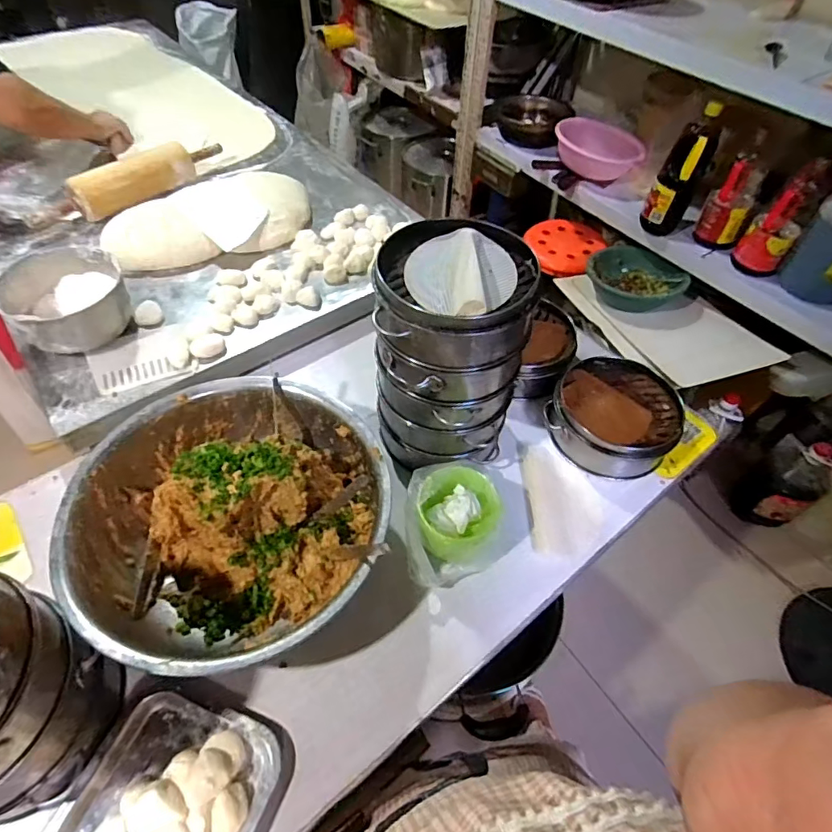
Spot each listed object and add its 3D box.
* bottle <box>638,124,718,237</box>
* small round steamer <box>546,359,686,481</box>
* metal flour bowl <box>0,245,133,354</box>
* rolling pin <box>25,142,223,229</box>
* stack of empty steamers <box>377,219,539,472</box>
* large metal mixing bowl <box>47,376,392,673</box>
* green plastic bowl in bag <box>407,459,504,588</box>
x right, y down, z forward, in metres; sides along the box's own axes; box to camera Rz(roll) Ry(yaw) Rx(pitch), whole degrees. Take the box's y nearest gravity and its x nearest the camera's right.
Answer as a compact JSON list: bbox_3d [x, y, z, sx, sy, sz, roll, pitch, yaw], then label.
[{"bbox_3d":[0.703,-0.625,1.357,0.109,0.288,0.134,26,56,16],"label":"bottle"},{"bbox_3d":[0.315,-0.002,0.799,0.195,0.073,0.183,1,53,-2],"label":"small round steamer"},{"bbox_3d":[-0.559,-0.186,0.808,0.173,0.092,0.147,-35,61,-25],"label":"metal flour bowl"},{"bbox_3d":[-0.580,-0.491,1.023,0.076,0.087,0.403,37,60,23],"label":"rolling pin"},{"bbox_3d":[0.043,-0.080,0.677,0.179,0.295,0.185,1,53,-2],"label":"stack of empty steamers"},{"bbox_3d":[-0.224,0.129,0.642,0.369,0.114,0.354,1,53,-2],"label":"large metal mixing bowl"},{"bbox_3d":[0.052,0.139,0.679,0.133,0.098,0.156,-3,53,-5],"label":"green plastic bowl in bag"}]

